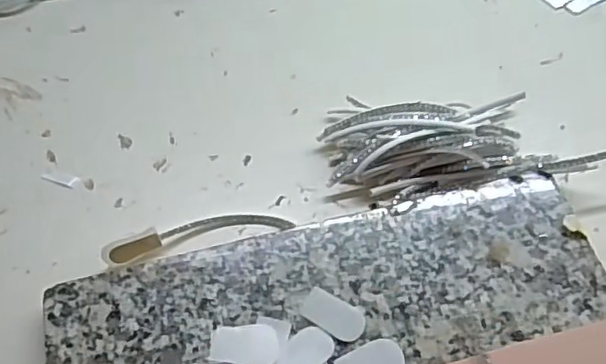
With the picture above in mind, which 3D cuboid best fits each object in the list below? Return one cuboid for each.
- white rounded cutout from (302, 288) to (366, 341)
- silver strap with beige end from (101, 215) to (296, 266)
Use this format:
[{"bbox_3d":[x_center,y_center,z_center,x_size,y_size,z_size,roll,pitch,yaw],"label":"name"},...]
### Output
[{"bbox_3d":[0.021,0.088,0.403,0.042,0.004,0.024,26,62,17],"label":"white rounded cutout"},{"bbox_3d":[-0.079,0.036,0.455,0.135,0.017,0.025,-14,59,-8],"label":"silver strap with beige end"}]

